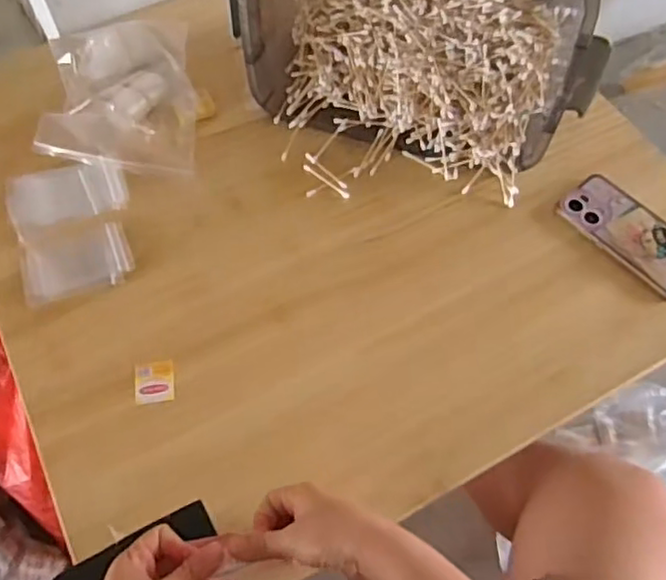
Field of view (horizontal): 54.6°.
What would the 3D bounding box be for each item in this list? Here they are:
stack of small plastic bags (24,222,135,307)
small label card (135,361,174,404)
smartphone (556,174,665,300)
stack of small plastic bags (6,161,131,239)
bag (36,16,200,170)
[{"bbox_3d":[-0.289,-0.032,0.728,0.114,0.013,0.084,-18,61,-10],"label":"stack of small plastic bags"},{"bbox_3d":[-0.181,0.094,0.658,0.037,0.004,0.043,-3,62,-18],"label":"small label card"},{"bbox_3d":[0.335,-0.066,0.722,0.084,0.017,0.161,-35,65,-19],"label":"smartphone"},{"bbox_3d":[-0.314,-0.116,0.763,0.131,0.012,0.084,-19,61,-11],"label":"stack of small plastic bags"},{"bbox_3d":[-0.269,-0.249,0.820,0.182,0.044,0.239,-4,60,-2],"label":"bag"}]

